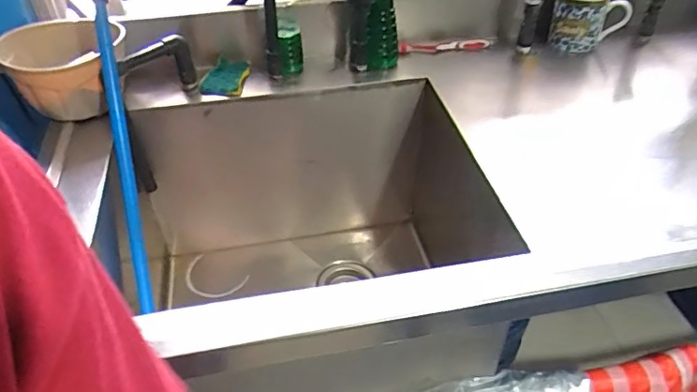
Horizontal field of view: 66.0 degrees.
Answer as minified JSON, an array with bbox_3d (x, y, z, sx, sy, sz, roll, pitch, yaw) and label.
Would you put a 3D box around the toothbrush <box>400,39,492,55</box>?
[{"bbox_3d":[0.176,-0.273,0.985,0.166,0.020,0.016,-3,41,-4],"label":"toothbrush"}]

